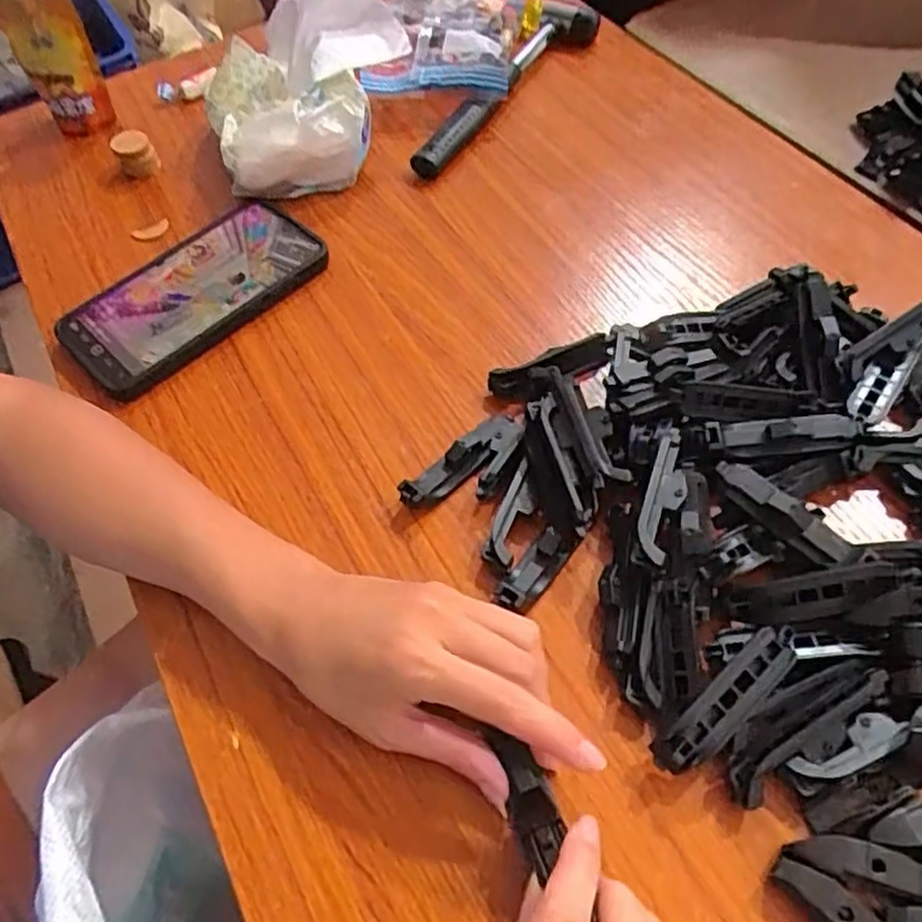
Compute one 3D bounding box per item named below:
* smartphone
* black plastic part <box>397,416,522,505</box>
[{"bbox_3d":[-0.170,-0.107,0.466,0.161,0.017,0.086,-41,63,-20],"label":"smartphone"},{"bbox_3d":[-0.001,0.001,0.378,0.070,0.018,0.019,-31,60,-14],"label":"black plastic part"}]

